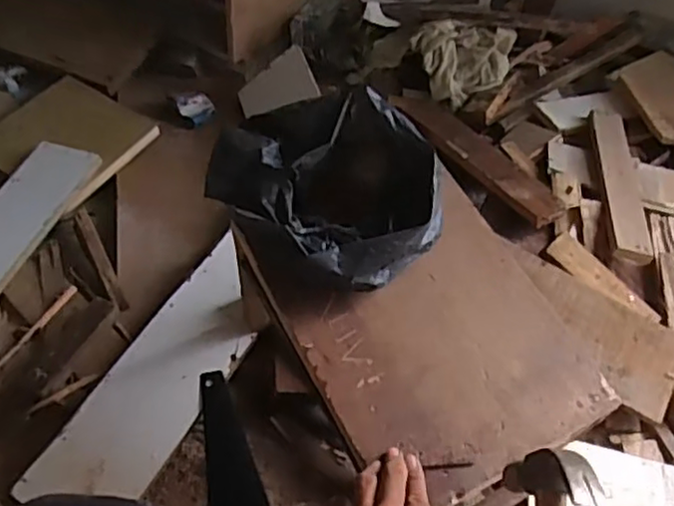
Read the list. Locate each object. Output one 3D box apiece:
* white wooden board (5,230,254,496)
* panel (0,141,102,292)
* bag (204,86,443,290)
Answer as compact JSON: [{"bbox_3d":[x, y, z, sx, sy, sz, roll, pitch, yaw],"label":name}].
[{"bbox_3d":[-0.197,0.141,0.785,0.119,0.010,0.357,29,60,13],"label":"white wooden board"},{"bbox_3d":[-0.442,-0.052,0.935,0.099,0.018,0.256,21,61,7],"label":"panel"},{"bbox_3d":[-0.005,-0.064,0.618,0.199,0.093,0.149,27,52,17],"label":"bag"}]

